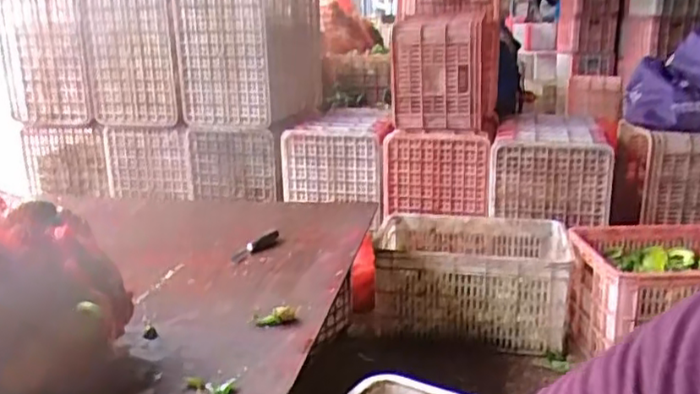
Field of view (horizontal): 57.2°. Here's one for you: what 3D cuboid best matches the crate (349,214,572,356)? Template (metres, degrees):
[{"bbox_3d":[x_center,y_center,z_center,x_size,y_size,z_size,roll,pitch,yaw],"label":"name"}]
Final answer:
[{"bbox_3d":[0.308,0.217,1.755,0.528,0.250,0.320,4,15,8],"label":"crate"}]

